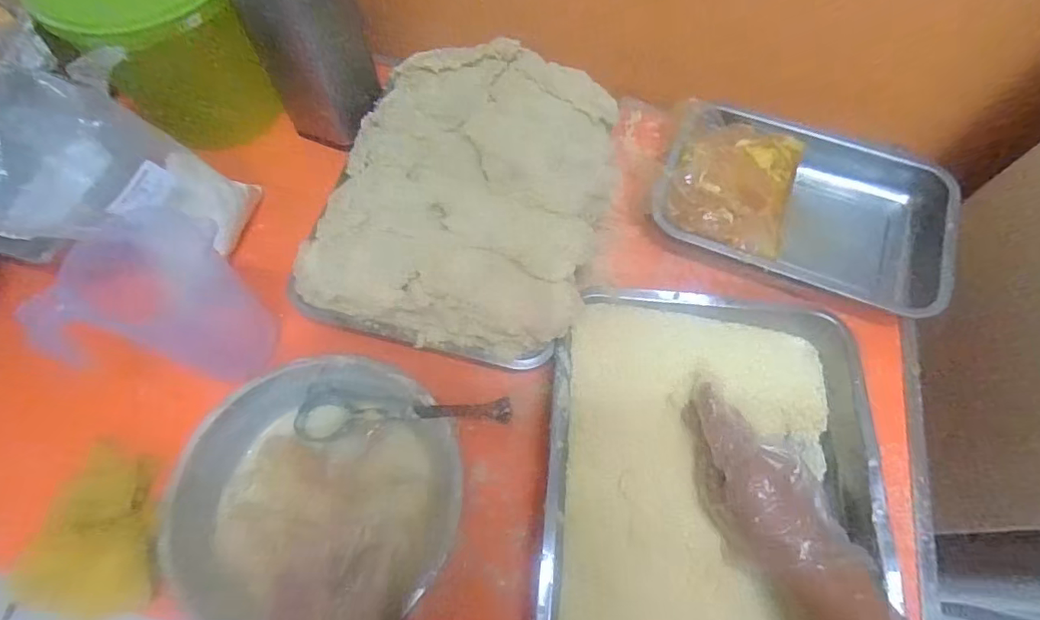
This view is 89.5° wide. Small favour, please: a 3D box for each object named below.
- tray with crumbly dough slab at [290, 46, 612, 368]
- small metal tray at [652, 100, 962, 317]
[{"bbox_3d":[-0.054,-0.135,0.561,0.285,0.089,0.346,14,66,5],"label":"tray with crumbly dough slab"},{"bbox_3d":[0.339,-0.131,0.637,0.323,0.059,0.230,22,67,8],"label":"small metal tray"}]

